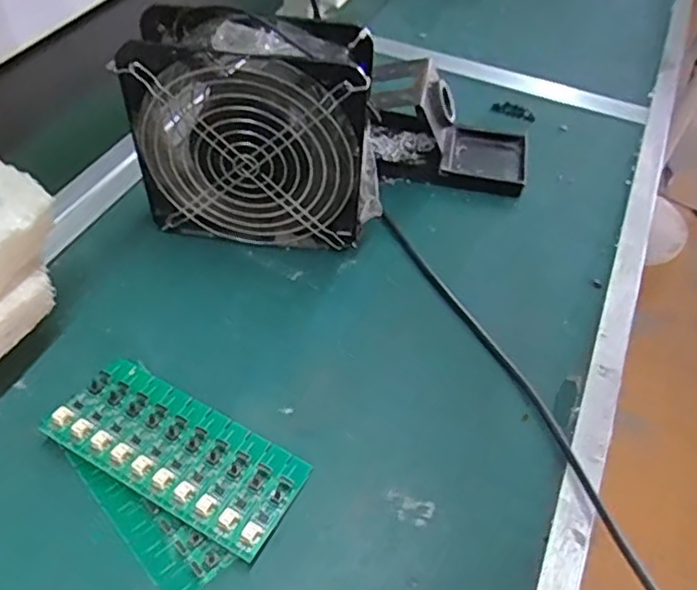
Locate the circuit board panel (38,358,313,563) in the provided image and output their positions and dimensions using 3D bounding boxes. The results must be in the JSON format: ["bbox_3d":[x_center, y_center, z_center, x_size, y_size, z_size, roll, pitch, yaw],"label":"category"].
[{"bbox_3d":[-0.094,0.084,0.355,0.137,0.006,0.062,26,47,15],"label":"circuit board panel"}]

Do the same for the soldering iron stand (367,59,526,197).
[{"bbox_3d":[0.088,-0.143,0.536,0.135,0.076,0.082,12,49,5],"label":"soldering iron stand"}]

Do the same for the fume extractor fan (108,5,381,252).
[{"bbox_3d":[-0.060,-0.107,0.435,0.156,0.156,0.056,8,49,1],"label":"fume extractor fan"}]

